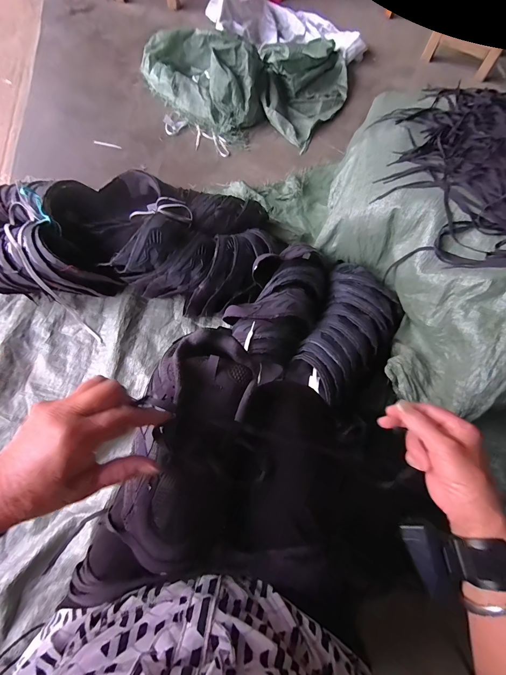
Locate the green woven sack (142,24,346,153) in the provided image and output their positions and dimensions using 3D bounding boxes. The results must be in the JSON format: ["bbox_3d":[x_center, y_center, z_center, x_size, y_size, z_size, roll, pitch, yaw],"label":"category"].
[{"bbox_3d":[-0.004,-1.062,1.162,0.731,0.179,0.680,32,72,11],"label":"green woven sack"}]

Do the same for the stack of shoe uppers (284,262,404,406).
[{"bbox_3d":[0.215,-0.013,0.713,0.204,0.097,0.342,35,72,11],"label":"stack of shoe uppers"}]

